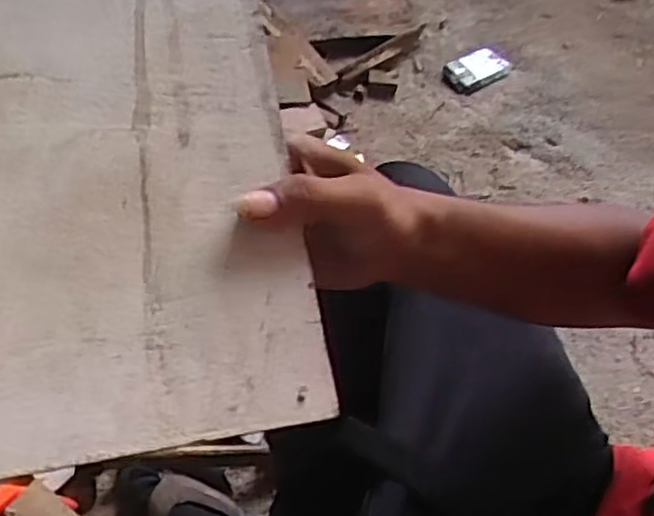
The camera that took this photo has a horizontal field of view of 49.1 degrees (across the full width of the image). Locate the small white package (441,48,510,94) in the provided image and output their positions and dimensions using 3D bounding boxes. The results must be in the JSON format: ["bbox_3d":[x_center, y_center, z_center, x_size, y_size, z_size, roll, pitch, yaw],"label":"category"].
[{"bbox_3d":[0.273,-0.342,1.290,0.137,0.021,0.068,-32,63,-23],"label":"small white package"}]

